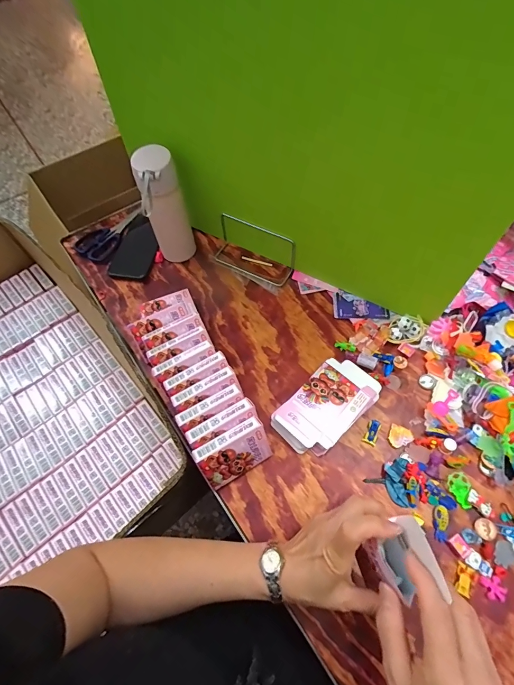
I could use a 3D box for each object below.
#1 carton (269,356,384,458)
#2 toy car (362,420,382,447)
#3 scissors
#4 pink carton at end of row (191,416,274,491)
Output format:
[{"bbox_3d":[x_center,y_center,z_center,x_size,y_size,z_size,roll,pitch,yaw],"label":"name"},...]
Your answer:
[{"bbox_3d":[0.102,0.091,0.502,0.153,0.026,0.088,-40,66,-17],"label":"carton"},{"bbox_3d":[0.164,0.127,0.491,0.018,0.008,0.037,21,65,15],"label":"toy car"},{"bbox_3d":[-0.298,-0.230,0.712,0.079,0.015,0.153,27,66,18],"label":"scissors"},{"bbox_3d":[-0.027,0.147,0.453,0.093,0.069,0.019,-29,31,-12],"label":"pink carton at end of row"}]

